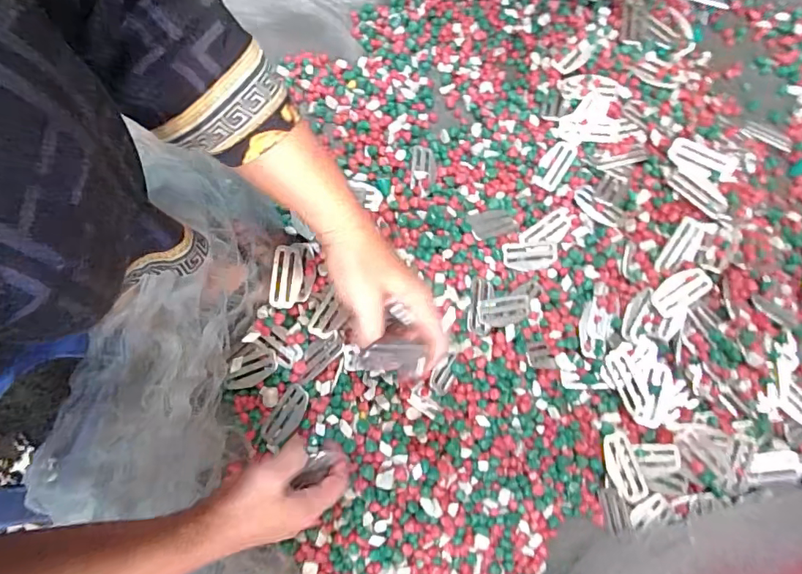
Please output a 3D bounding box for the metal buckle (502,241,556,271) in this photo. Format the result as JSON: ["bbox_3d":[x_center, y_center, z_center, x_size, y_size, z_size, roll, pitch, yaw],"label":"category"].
[{"bbox_3d":[0.133,-0.032,0.508,0.058,0.006,0.029,-6,79,-10],"label":"metal buckle"}]

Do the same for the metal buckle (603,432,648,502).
[{"bbox_3d":[0.206,0.167,0.455,0.029,0.004,0.061,-17,82,-4],"label":"metal buckle"}]

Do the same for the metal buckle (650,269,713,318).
[{"bbox_3d":[0.273,0.004,0.479,0.058,0.005,0.029,-36,70,5],"label":"metal buckle"}]

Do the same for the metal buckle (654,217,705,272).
[{"bbox_3d":[0.274,-0.039,0.485,0.027,0.008,0.059,36,98,8],"label":"metal buckle"}]

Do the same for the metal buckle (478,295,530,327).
[{"bbox_3d":[0.101,0.024,0.477,0.057,0.005,0.027,-9,77,-17],"label":"metal buckle"}]

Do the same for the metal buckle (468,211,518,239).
[{"bbox_3d":[0.095,-0.066,0.512,0.054,0.004,0.029,-14,73,-23],"label":"metal buckle"}]

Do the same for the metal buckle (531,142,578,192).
[{"bbox_3d":[0.168,-0.134,0.538,0.030,0.008,0.055,29,79,6],"label":"metal buckle"}]

